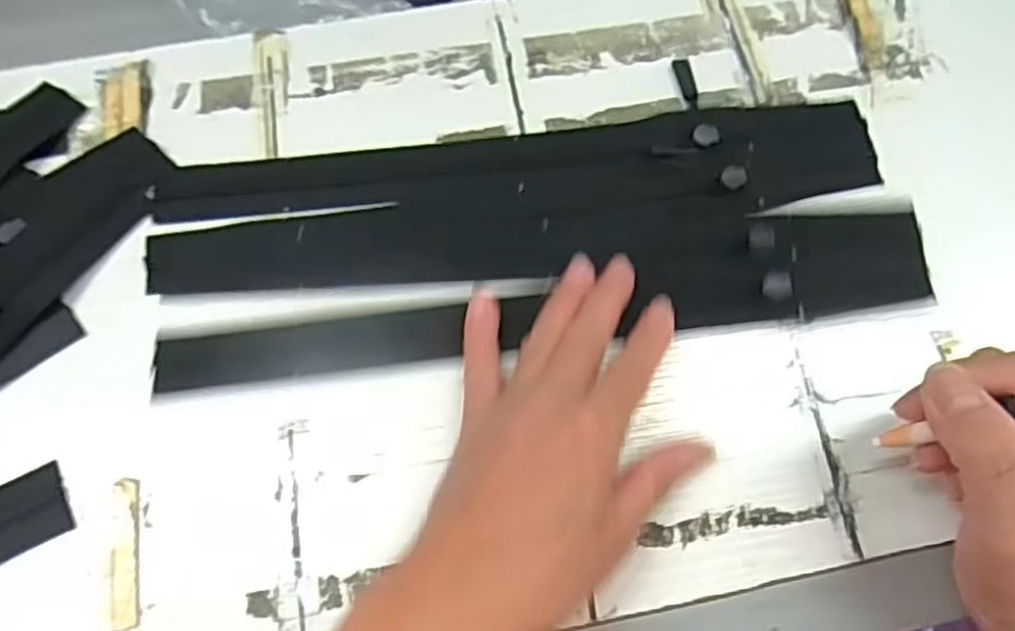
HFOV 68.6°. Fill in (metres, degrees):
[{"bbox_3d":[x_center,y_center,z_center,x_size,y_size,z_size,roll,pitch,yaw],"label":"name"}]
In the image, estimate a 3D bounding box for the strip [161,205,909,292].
[{"bbox_3d":[0.012,-0.034,0.350,0.353,0.010,0.039,-2,70,0],"label":"strip"}]

